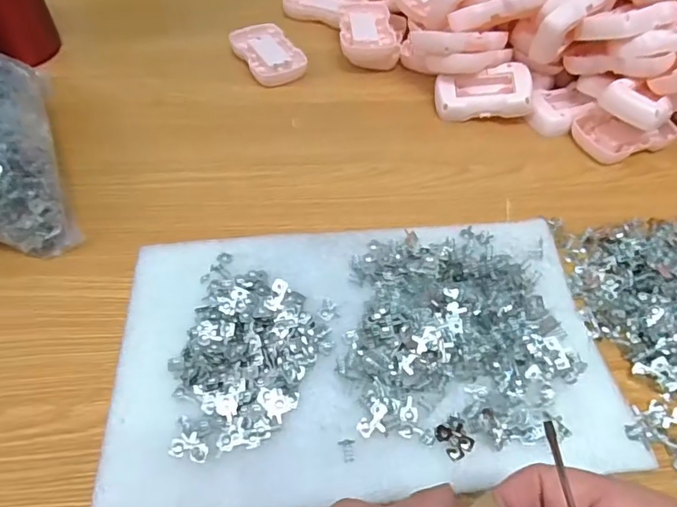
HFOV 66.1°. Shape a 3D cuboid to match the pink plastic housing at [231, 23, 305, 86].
[{"bbox_3d":[-0.073,-0.205,0.534,0.057,0.014,0.092,-23,56,-19],"label":"pink plastic housing"}]

